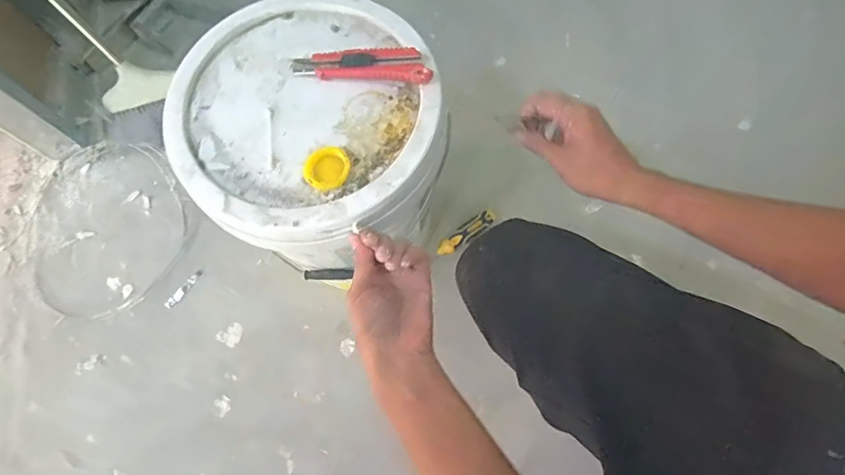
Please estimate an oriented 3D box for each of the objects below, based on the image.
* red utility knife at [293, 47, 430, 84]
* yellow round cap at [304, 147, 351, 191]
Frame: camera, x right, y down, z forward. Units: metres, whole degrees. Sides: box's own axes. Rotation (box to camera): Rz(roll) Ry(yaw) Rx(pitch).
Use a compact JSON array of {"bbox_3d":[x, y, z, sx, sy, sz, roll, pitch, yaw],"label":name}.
[{"bbox_3d":[-0.065,-0.184,0.488,0.148,0.021,0.036,6,72,5],"label":"red utility knife"},{"bbox_3d":[-0.095,-0.070,0.458,0.041,0.011,0.045,-1,71,2],"label":"yellow round cap"}]

